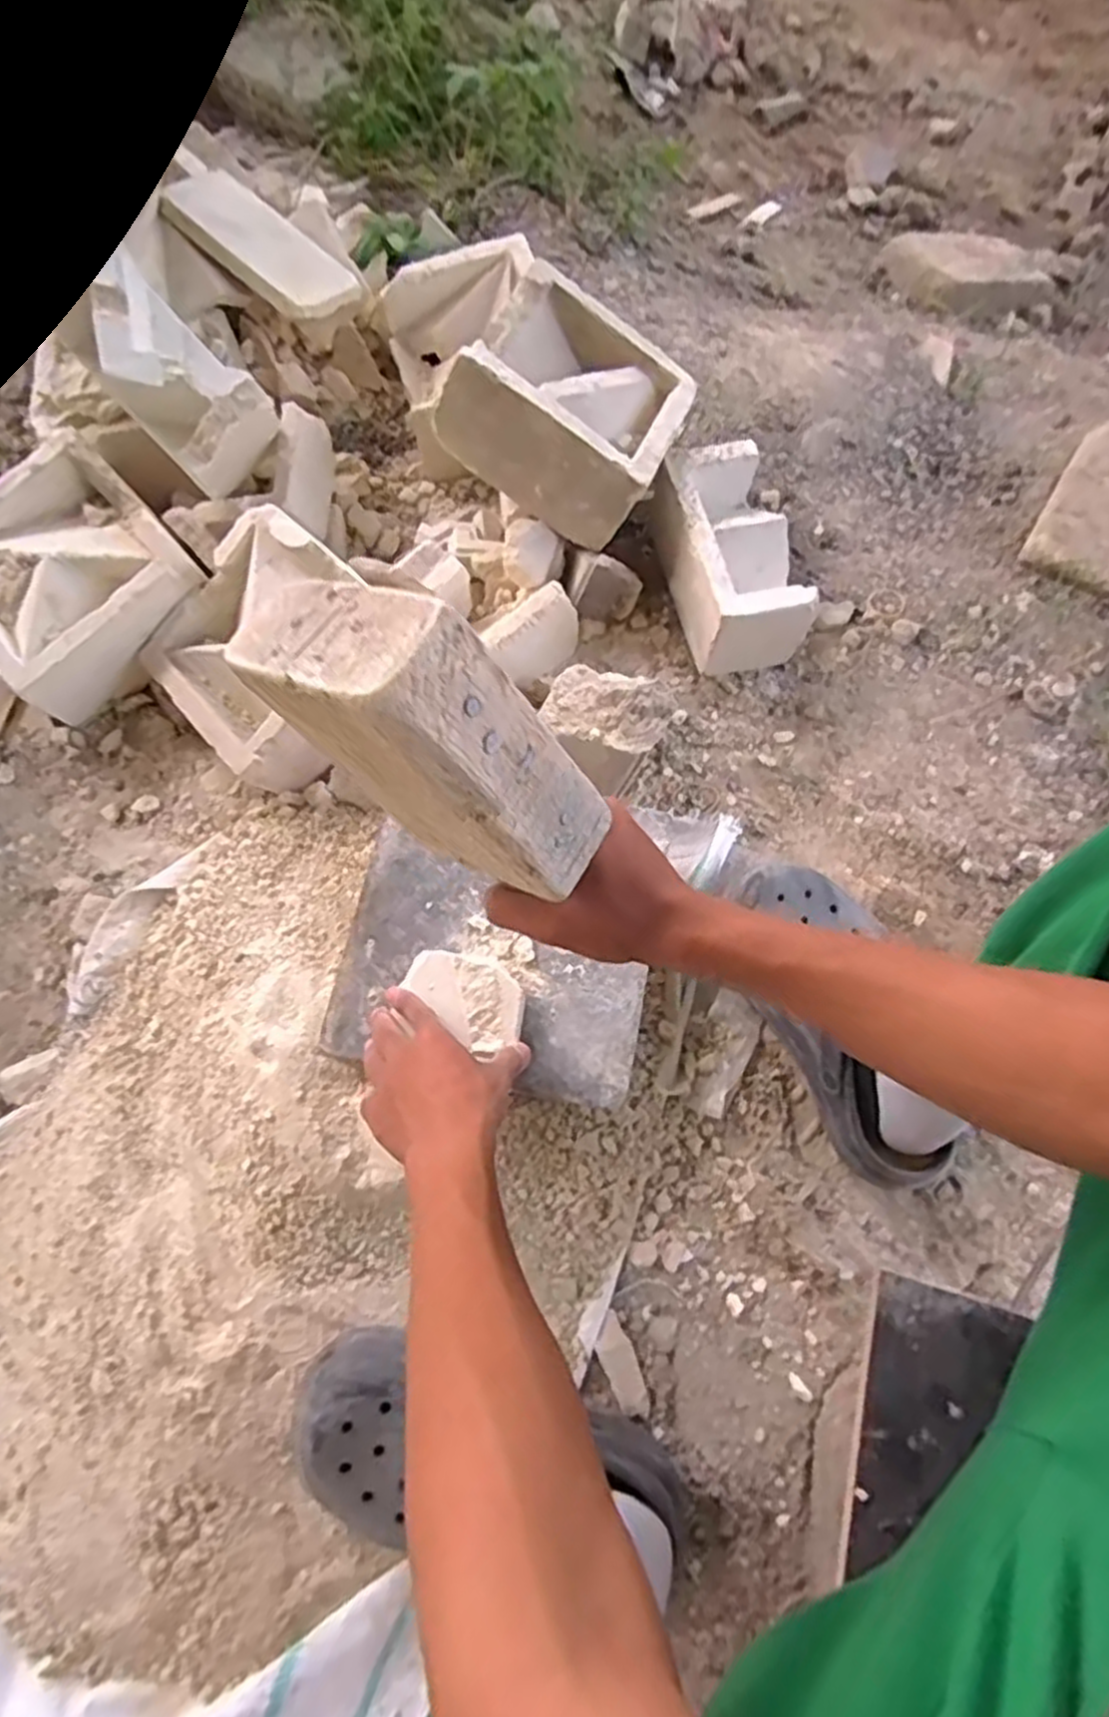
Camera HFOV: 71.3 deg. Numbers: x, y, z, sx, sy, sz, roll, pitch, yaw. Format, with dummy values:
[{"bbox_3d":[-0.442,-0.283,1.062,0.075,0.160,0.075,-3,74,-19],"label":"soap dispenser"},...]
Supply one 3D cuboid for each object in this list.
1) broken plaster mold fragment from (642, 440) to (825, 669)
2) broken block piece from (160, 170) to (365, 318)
[{"bbox_3d":[0.173,-0.301,0.771,0.105,0.092,0.200,-16,71,-4],"label":"broken plaster mold fragment"},{"bbox_3d":[-0.308,-0.649,0.822,0.192,0.024,0.098,36,67,-6],"label":"broken block piece"}]

